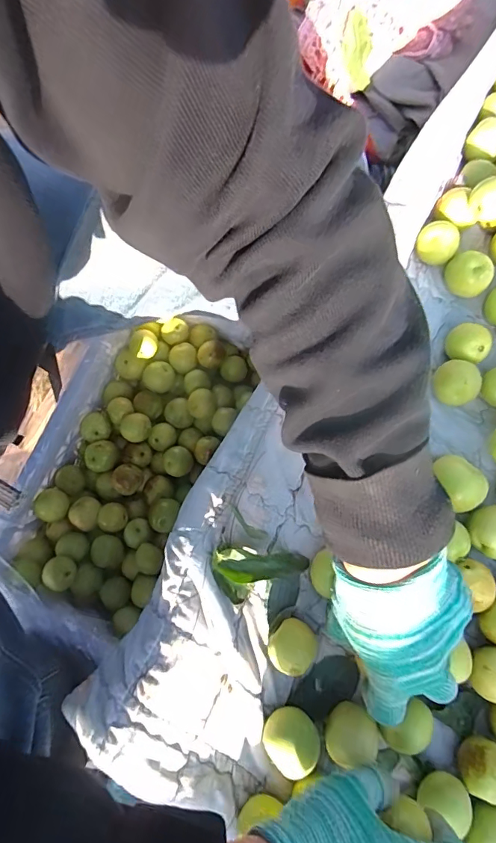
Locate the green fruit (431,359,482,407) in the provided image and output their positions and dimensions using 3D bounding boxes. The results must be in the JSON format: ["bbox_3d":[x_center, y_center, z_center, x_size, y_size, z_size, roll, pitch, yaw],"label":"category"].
[{"bbox_3d":[0.174,-0.032,0.372,0.039,0.027,0.036,-31,80,-5],"label":"green fruit"}]

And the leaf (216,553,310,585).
[{"bbox_3d":[0.012,0.114,0.346,0.069,0.014,0.018,-8,79,-1],"label":"leaf"}]

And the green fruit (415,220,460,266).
[{"bbox_3d":[0.171,-0.160,0.407,0.034,0.035,0.035,0,79,1],"label":"green fruit"}]

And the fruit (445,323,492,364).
[{"bbox_3d":[0.188,-0.065,0.386,0.034,0.027,0.034,0,79,1],"label":"fruit"}]

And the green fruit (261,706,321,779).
[{"bbox_3d":[0.030,0.224,0.315,0.035,0.032,0.036,0,79,1],"label":"green fruit"}]

